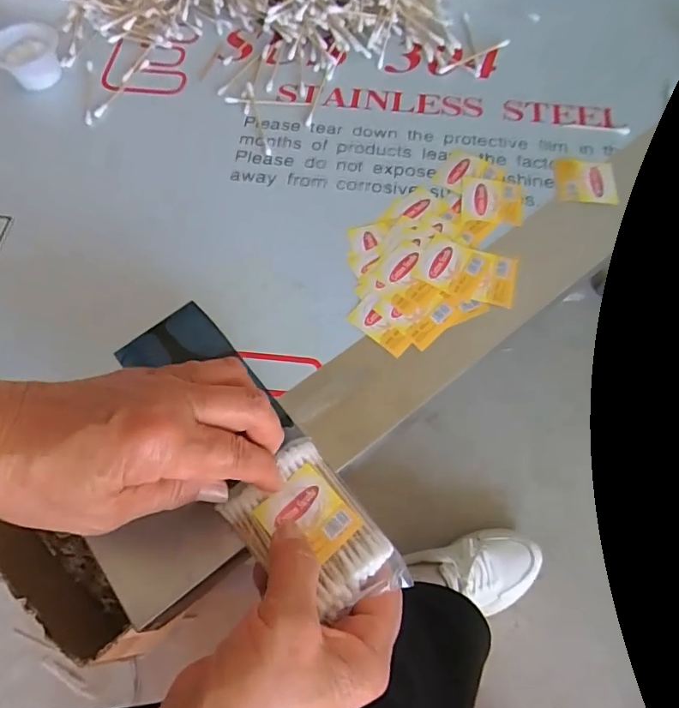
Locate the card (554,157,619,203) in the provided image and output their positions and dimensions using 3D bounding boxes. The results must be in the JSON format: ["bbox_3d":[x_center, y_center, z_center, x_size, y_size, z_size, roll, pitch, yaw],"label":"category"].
[{"bbox_3d":[0.183,-0.130,0.380,0.044,0.004,0.041,5,66,2],"label":"card"}]

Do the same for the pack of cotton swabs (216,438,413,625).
[{"bbox_3d":[-0.014,0.093,0.261,0.059,0.010,0.087,-35,70,-14],"label":"pack of cotton swabs"}]

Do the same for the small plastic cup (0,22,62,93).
[{"bbox_3d":[-0.253,-0.242,0.417,0.054,0.029,0.047,-24,68,-10],"label":"small plastic cup"}]

